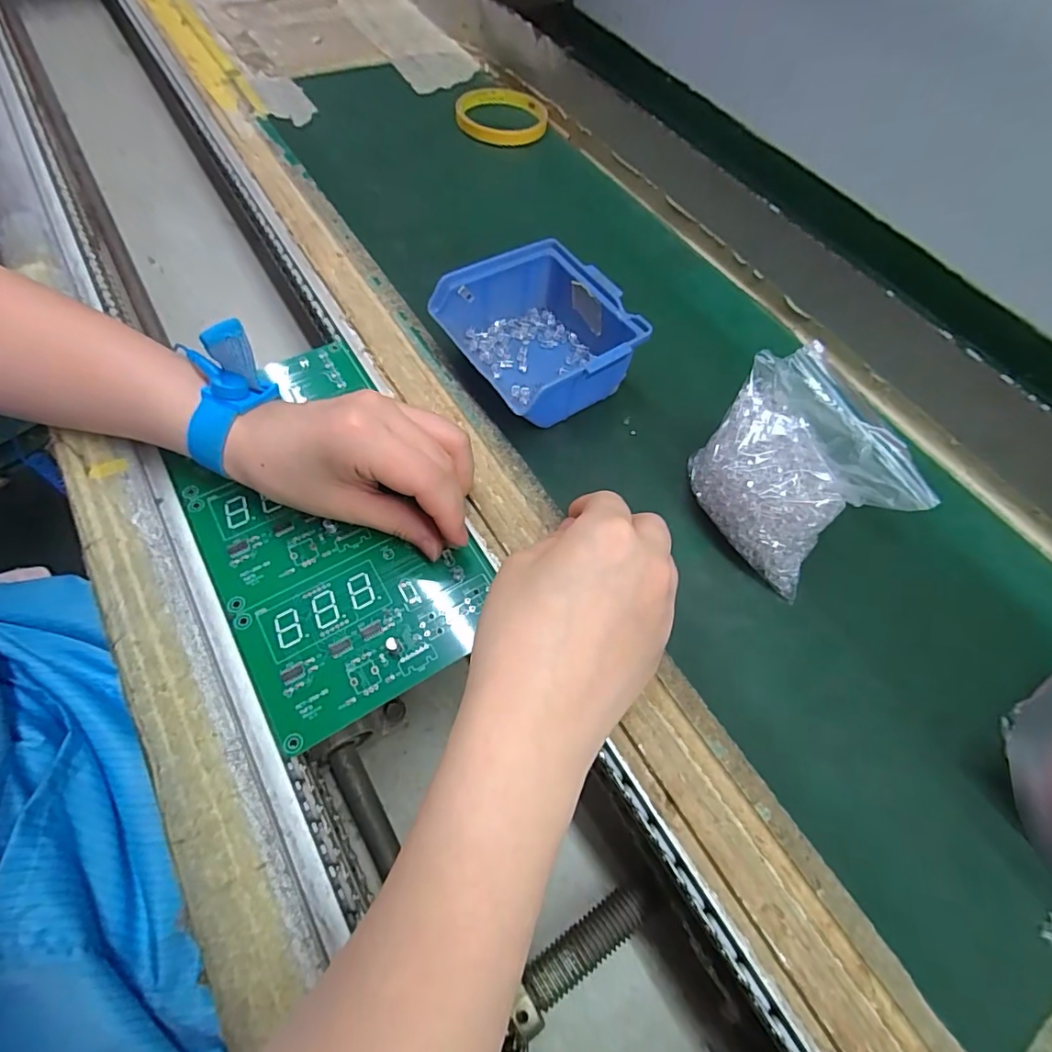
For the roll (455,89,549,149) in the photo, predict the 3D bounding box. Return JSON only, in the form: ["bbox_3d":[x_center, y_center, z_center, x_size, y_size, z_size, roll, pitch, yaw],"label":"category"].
[{"bbox_3d":[-0.021,-0.382,0.496,0.081,0.013,0.084,2,61,-3],"label":"roll"}]

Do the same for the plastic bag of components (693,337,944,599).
[{"bbox_3d":[0.144,-0.032,0.285,0.099,0.059,0.100,-26,66,-17],"label":"plastic bag of components"}]

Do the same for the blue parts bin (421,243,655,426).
[{"bbox_3d":[0.011,-0.113,0.324,0.094,0.048,0.103,-33,69,-20],"label":"blue parts bin"}]

